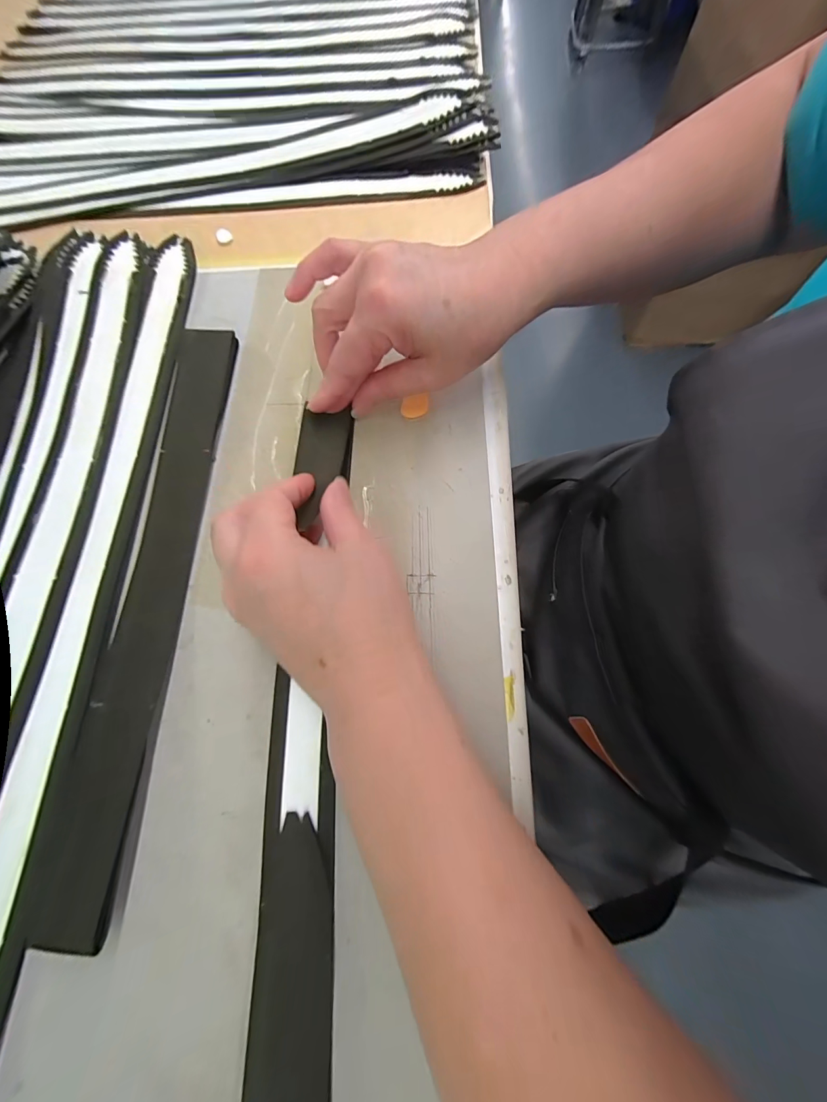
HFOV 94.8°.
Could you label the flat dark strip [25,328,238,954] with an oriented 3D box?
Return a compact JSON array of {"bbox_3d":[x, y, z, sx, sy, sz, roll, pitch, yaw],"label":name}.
[{"bbox_3d":[-0.157,0.009,0.232,0.035,0.009,0.360,0,71,2],"label":"flat dark strip"}]

